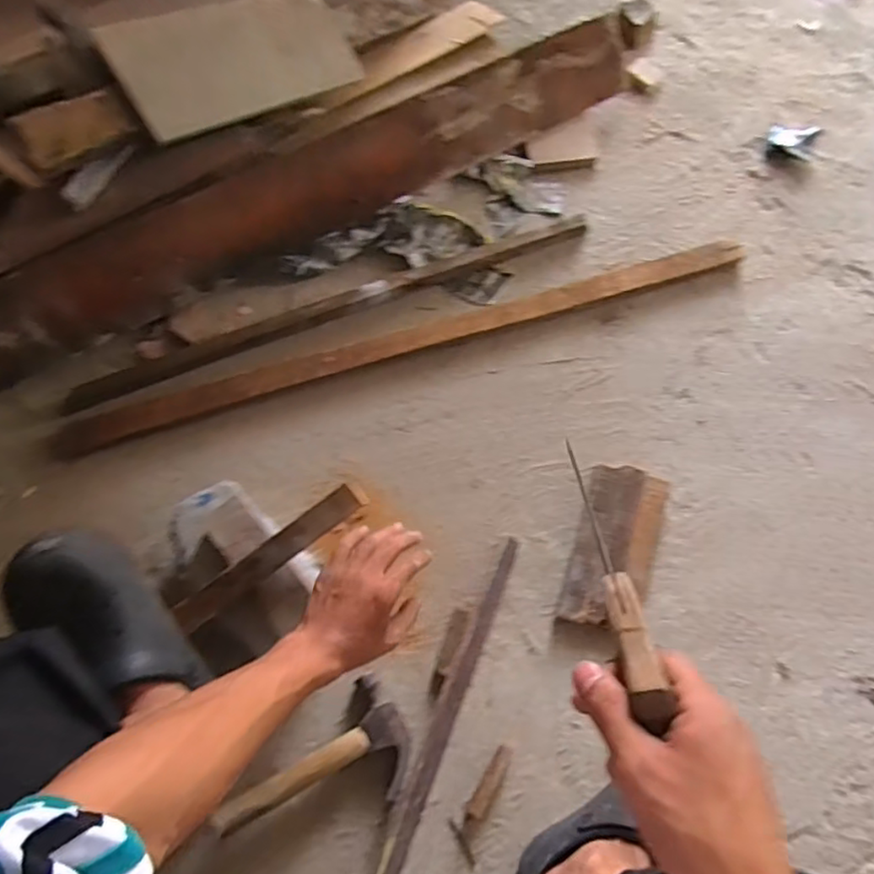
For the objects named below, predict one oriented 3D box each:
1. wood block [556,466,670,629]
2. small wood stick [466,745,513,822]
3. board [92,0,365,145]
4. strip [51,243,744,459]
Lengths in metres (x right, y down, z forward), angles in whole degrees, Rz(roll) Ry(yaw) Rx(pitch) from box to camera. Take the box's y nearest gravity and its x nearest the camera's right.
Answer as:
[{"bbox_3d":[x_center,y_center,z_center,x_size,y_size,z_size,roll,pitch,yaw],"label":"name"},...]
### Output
[{"bbox_3d":[0.225,0.137,0.791,0.102,0.035,0.202,17,69,4],"label":"wood block"},{"bbox_3d":[0.058,0.375,0.686,0.022,0.012,0.079,29,70,9],"label":"small wood stick"},{"bbox_3d":[-0.272,-0.530,0.876,0.355,0.026,0.148,-39,106,-33],"label":"board"},{"bbox_3d":[-0.021,-0.139,0.890,0.980,0.028,0.047,-17,71,-9],"label":"strip"}]

